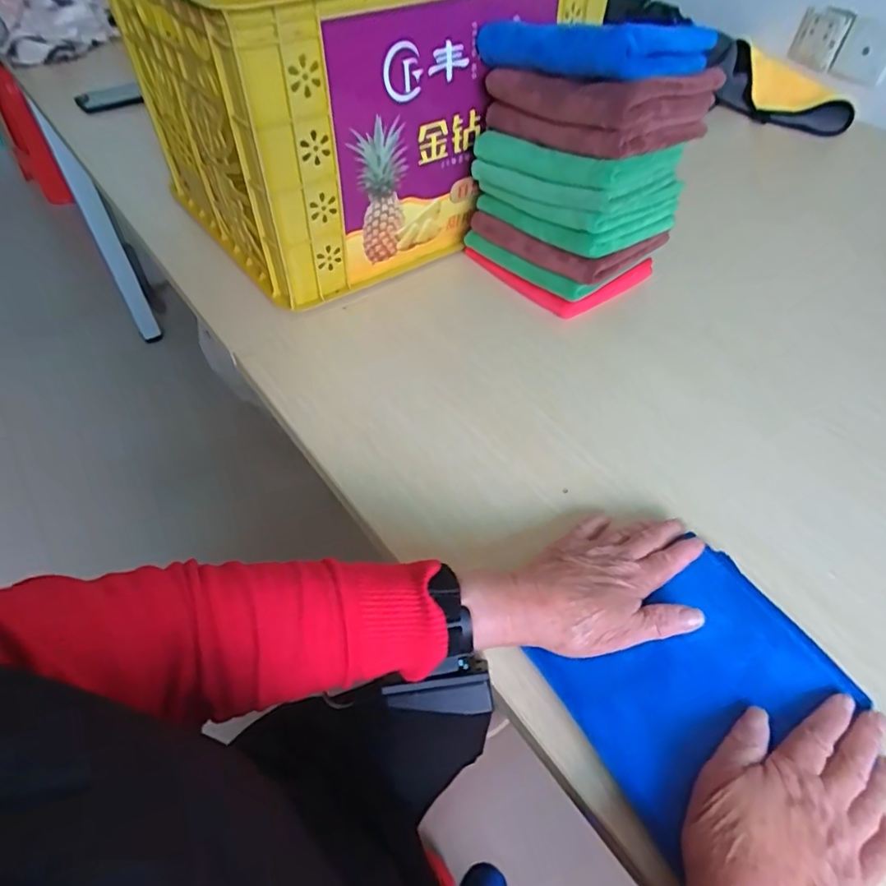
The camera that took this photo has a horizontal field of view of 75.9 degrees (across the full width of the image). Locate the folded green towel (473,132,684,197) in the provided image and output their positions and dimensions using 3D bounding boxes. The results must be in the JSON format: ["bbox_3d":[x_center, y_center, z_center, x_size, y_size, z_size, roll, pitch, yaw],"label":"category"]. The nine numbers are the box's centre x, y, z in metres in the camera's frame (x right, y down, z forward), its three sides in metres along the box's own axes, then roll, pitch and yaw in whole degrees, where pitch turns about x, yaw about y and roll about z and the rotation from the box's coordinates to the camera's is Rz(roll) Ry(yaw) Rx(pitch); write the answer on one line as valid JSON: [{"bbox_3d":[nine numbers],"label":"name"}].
[{"bbox_3d":[0.146,-0.323,0.620,0.145,0.035,0.173,-32,58,-25],"label":"folded green towel"}]

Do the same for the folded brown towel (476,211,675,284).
[{"bbox_3d":[0.153,-0.258,0.678,0.167,0.030,0.173,-32,58,-25],"label":"folded brown towel"}]

